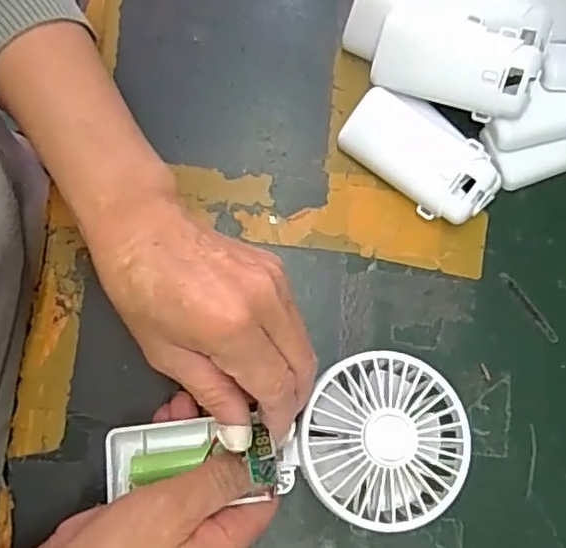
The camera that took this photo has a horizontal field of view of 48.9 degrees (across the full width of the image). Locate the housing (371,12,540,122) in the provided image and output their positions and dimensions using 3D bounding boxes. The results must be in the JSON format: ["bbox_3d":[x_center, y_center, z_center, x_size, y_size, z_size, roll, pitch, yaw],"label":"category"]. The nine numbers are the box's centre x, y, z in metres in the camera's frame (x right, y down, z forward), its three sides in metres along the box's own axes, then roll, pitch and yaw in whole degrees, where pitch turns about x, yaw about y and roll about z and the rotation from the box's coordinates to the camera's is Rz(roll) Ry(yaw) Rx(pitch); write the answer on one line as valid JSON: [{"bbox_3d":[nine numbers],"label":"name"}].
[{"bbox_3d":[0.102,-0.127,0.370,0.092,0.024,0.042,18,78,4],"label":"housing"}]

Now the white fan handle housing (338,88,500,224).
[{"bbox_3d":[0.083,-0.070,0.380,0.097,0.029,0.045,36,80,8],"label":"white fan handle housing"}]

